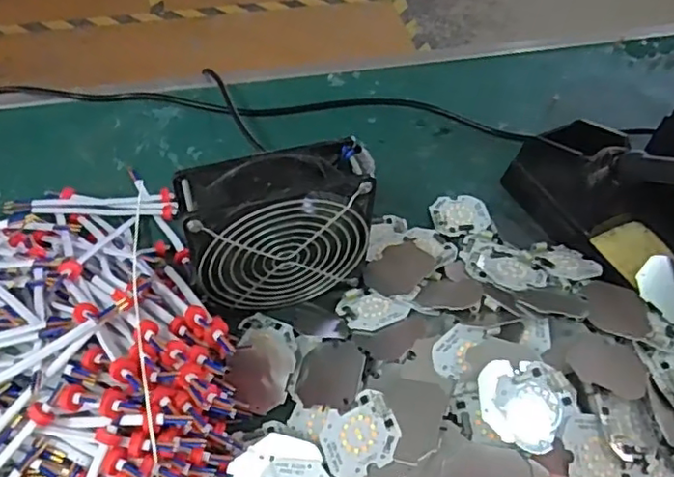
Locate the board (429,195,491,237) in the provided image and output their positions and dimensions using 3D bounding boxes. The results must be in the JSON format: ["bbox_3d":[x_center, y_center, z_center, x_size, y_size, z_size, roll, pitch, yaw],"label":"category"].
[{"bbox_3d":[0.102,-0.020,0.496,0.046,0.004,0.046,-9,54,-10],"label":"board"}]

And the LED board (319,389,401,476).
[{"bbox_3d":[0.013,0.116,0.350,0.046,0.004,0.043,-32,48,5],"label":"LED board"}]

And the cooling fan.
[{"bbox_3d":[-0.041,-0.001,0.403,0.123,0.117,0.049,-11,54,-13],"label":"cooling fan"}]

